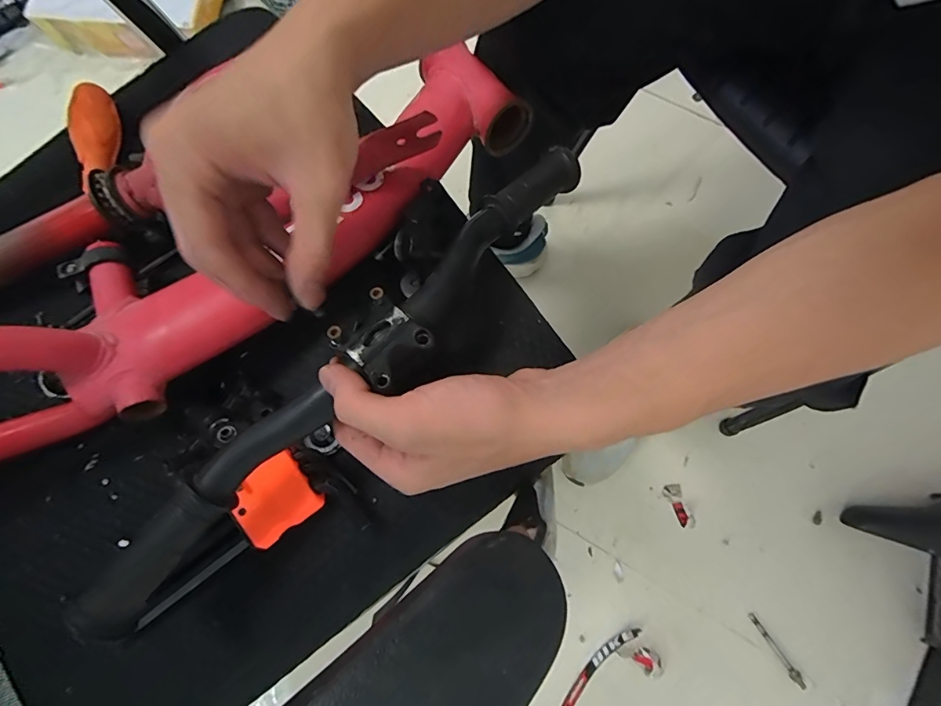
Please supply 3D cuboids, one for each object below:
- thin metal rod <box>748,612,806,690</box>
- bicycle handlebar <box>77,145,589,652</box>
[{"bbox_3d":[0.449,0.435,0.668,0.015,0.010,0.110,-33,79,-6],"label":"thin metal rod"},{"bbox_3d":[-0.048,-0.016,0.274,0.044,0.055,0.388,41,74,9],"label":"bicycle handlebar"}]

